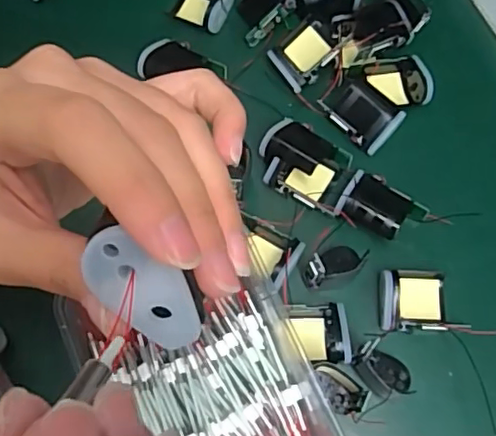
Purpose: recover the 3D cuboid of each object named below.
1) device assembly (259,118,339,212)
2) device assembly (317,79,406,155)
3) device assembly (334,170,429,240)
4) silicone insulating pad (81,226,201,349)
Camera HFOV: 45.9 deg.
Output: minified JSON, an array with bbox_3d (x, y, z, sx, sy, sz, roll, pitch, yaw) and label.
[{"bbox_3d":[0.033,-0.039,0.379,0.050,0.018,0.051,23,72,7],"label":"device assembly"},{"bbox_3d":[0.075,-0.071,0.395,0.052,0.015,0.031,41,75,12],"label":"device assembly"},{"bbox_3d":[0.085,-0.007,0.368,0.051,0.016,0.038,29,73,9],"label":"device assembly"},{"bbox_3d":[-0.024,0.018,0.140,0.017,0.008,0.037,-43,118,-14],"label":"silicone insulating pad"}]

